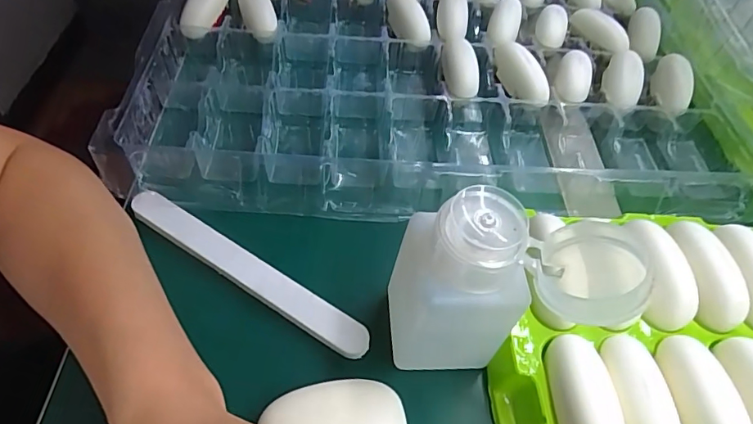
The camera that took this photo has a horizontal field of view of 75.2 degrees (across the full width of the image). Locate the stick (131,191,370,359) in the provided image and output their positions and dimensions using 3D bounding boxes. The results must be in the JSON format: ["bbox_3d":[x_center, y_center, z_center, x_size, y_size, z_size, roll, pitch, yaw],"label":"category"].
[{"bbox_3d":[-0.078,0.033,0.288,0.169,0.005,0.018,29,60,16],"label":"stick"}]

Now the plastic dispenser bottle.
[{"bbox_3d":[0.057,0.040,0.232,0.097,0.101,0.043,11,52,2],"label":"plastic dispenser bottle"}]

